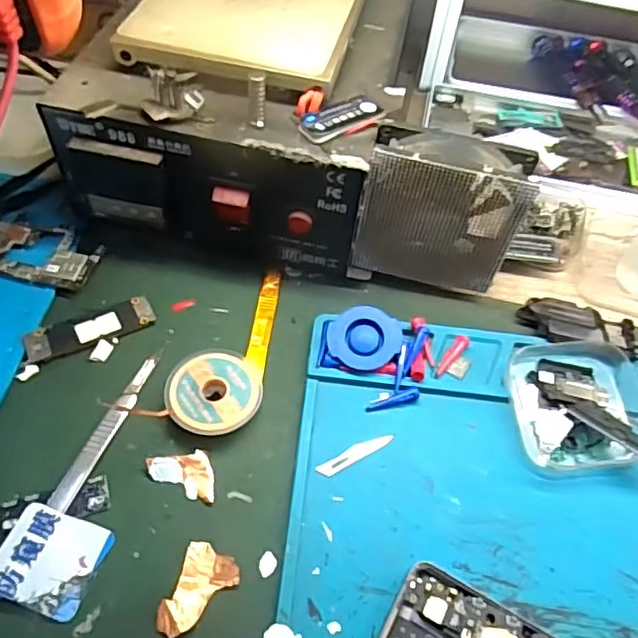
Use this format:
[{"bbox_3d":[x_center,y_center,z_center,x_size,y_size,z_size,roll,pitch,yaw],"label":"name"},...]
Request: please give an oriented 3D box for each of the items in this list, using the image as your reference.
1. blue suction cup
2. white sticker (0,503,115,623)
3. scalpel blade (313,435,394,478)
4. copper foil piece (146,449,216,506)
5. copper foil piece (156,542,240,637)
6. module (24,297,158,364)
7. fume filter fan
[{"bbox_3d":[0.024,0.010,0.306,0.035,0.009,0.035,0,71,0],"label":"blue suction cup"},{"bbox_3d":[-0.112,0.099,0.242,0.039,0.007,0.037,17,56,8],"label":"white sticker"},{"bbox_3d":[0.018,0.063,0.277,0.040,0.004,0.007,-24,60,-19],"label":"scalpel blade"},{"bbox_3d":[-0.061,0.070,0.269,0.033,0.005,0.021,15,56,6],"label":"copper foil piece"},{"bbox_3d":[-0.049,0.111,0.240,0.023,0.005,0.036,18,56,8],"label":"copper foil piece"},{"bbox_3d":[-0.119,0.005,0.308,0.063,0.004,0.020,-21,60,-17],"label":"module"},{"bbox_3d":[0.065,-0.055,0.311,0.084,0.081,0.033,11,55,3],"label":"fume filter fan"}]

